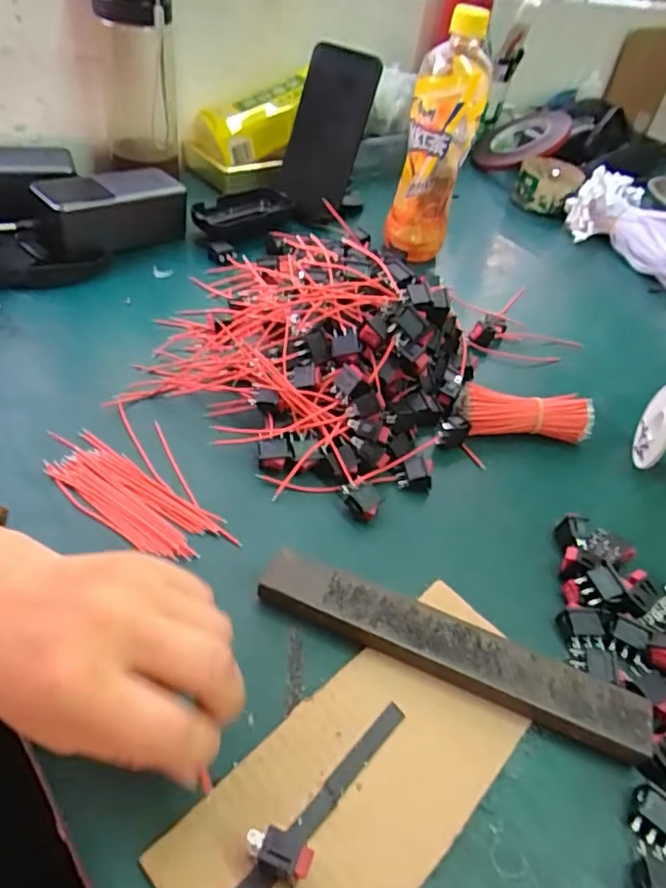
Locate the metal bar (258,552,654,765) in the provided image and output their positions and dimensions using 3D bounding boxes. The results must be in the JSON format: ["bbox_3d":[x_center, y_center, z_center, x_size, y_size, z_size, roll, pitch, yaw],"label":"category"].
[{"bbox_3d":[0.060,0.104,0.299,0.199,0.019,0.031,21,45,9],"label":"metal bar"}]

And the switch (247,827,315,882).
[{"bbox_3d":[-0.021,0.160,0.227,0.025,0.021,0.013,25,46,13],"label":"switch"}]

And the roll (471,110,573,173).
[{"bbox_3d":[0.253,-0.423,0.818,0.126,0.023,0.133,-48,43,-12],"label":"roll"}]

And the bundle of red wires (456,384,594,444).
[{"bbox_3d":[0.143,-0.022,0.439,0.101,0.035,0.031,3,45,-9],"label":"bundle of red wires"}]

